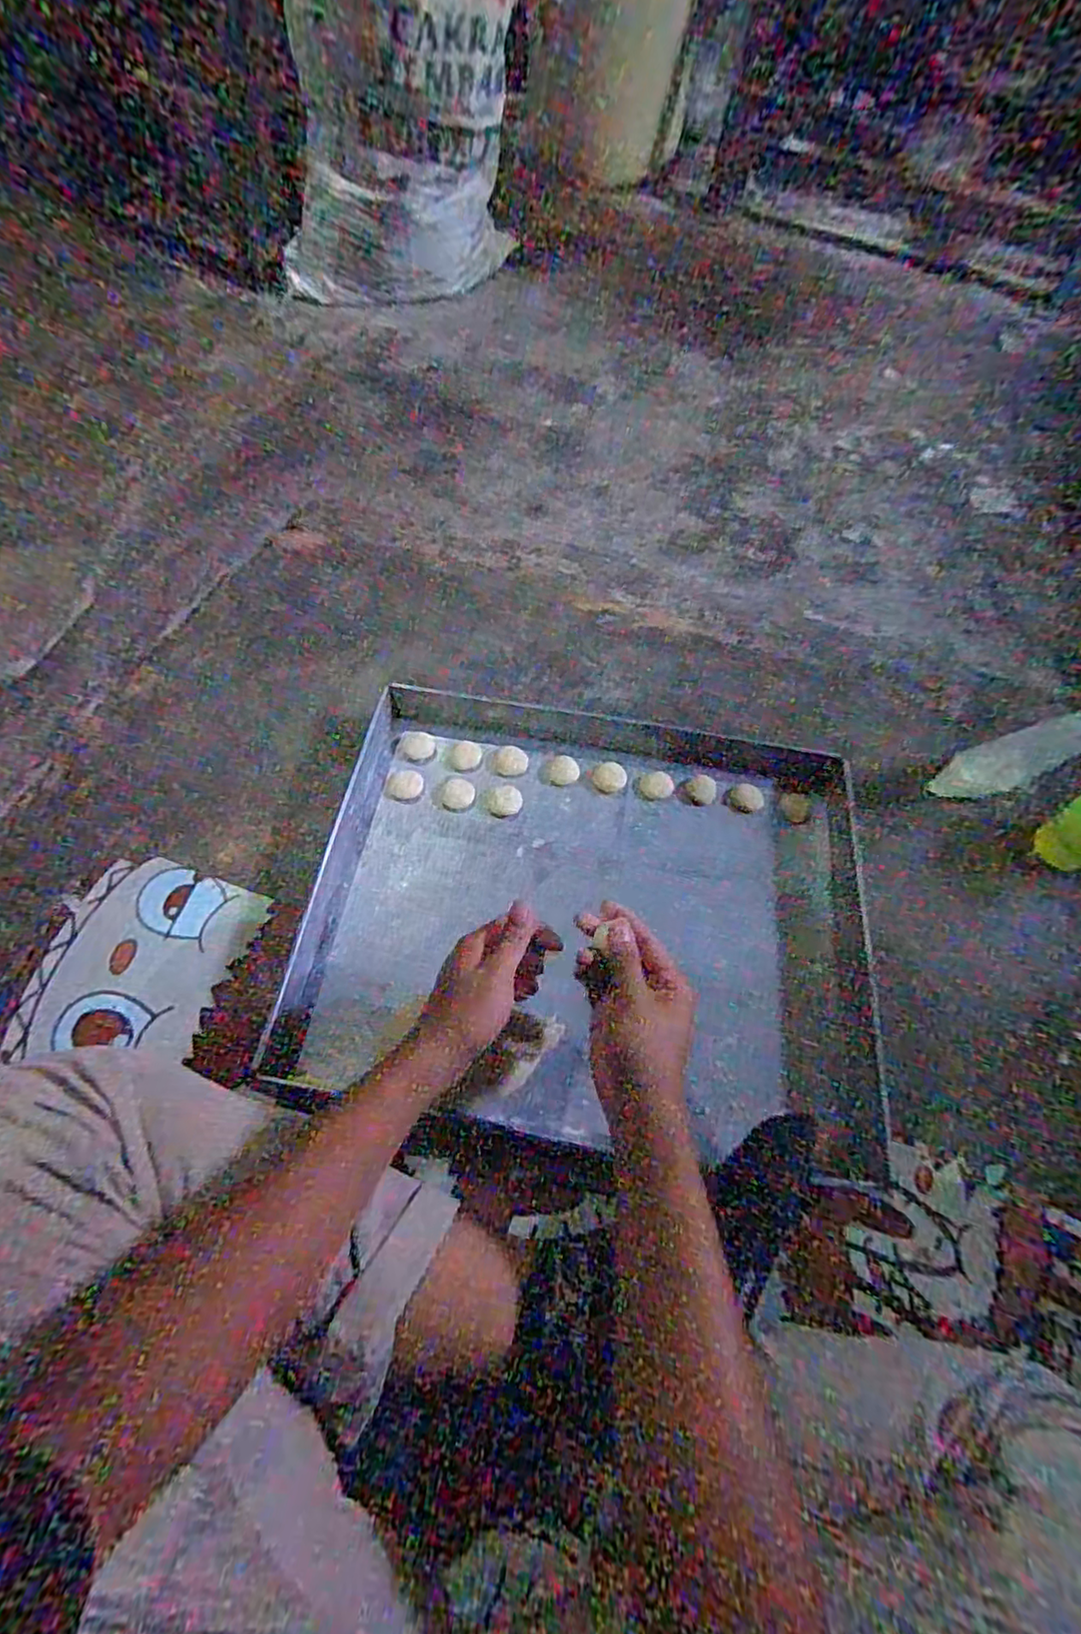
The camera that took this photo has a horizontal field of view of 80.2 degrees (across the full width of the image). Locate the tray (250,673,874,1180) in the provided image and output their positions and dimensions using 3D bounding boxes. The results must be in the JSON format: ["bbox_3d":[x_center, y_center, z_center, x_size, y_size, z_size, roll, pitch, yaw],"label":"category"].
[{"bbox_3d":[0.048,0.076,0.647,0.520,0.057,0.444,9,61,1],"label":"tray"}]

